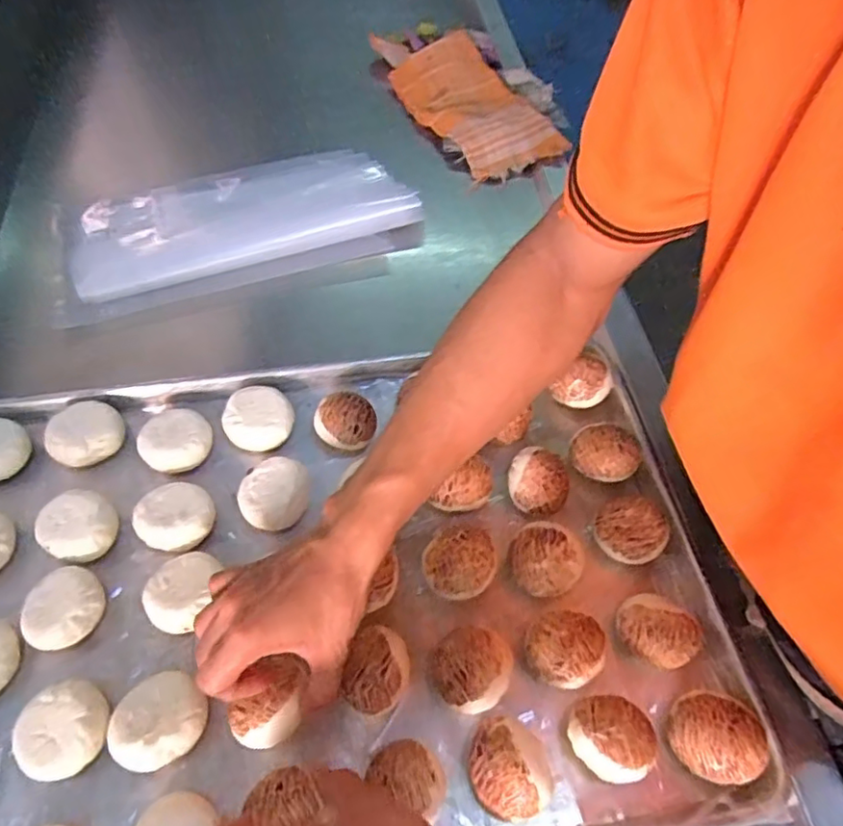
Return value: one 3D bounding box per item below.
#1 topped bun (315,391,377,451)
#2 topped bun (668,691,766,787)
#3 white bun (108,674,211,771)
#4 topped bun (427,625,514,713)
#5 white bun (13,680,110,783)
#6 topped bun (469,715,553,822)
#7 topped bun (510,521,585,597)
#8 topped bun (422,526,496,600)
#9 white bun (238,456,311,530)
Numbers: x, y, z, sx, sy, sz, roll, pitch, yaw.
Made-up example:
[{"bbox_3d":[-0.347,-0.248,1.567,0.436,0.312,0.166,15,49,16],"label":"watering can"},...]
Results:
[{"bbox_3d":[-0.065,0.010,0.516,0.050,0.035,0.045,-8,59,-10],"label":"topped bun"},{"bbox_3d":[0.193,0.217,0.401,0.051,0.042,0.054,2,58,-4],"label":"topped bun"},{"bbox_3d":[-0.173,0.203,0.395,0.056,0.035,0.053,2,58,-4],"label":"white bun"},{"bbox_3d":[0.034,0.180,0.419,0.053,0.039,0.051,2,58,-4],"label":"topped bun"},{"bbox_3d":[-0.231,0.205,0.387,0.054,0.026,0.055,2,58,-4],"label":"white bun"},{"bbox_3d":[0.057,0.228,0.387,0.047,0.046,0.059,-1,58,-5],"label":"topped bun"},{"bbox_3d":[0.095,0.114,0.462,0.051,0.045,0.052,2,58,-4],"label":"topped bun"},{"bbox_3d":[0.028,0.116,0.461,0.051,0.036,0.052,2,58,-4],"label":"topped bun"},{"bbox_3d":[-0.118,0.067,0.484,0.055,0.041,0.058,2,58,-4],"label":"white bun"}]

